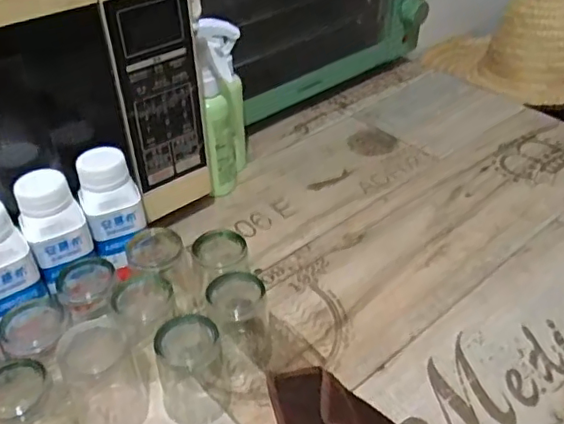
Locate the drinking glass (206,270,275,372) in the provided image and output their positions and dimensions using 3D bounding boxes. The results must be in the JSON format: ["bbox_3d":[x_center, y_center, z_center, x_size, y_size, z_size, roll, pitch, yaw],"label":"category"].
[{"bbox_3d":[-0.033,0.088,0.474,0.050,0.069,0.043,0,39,1],"label":"drinking glass"}]

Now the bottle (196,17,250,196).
[{"bbox_3d":[-0.061,-0.107,0.619,0.043,0.180,0.080,-3,39,-3],"label":"bottle"}]

